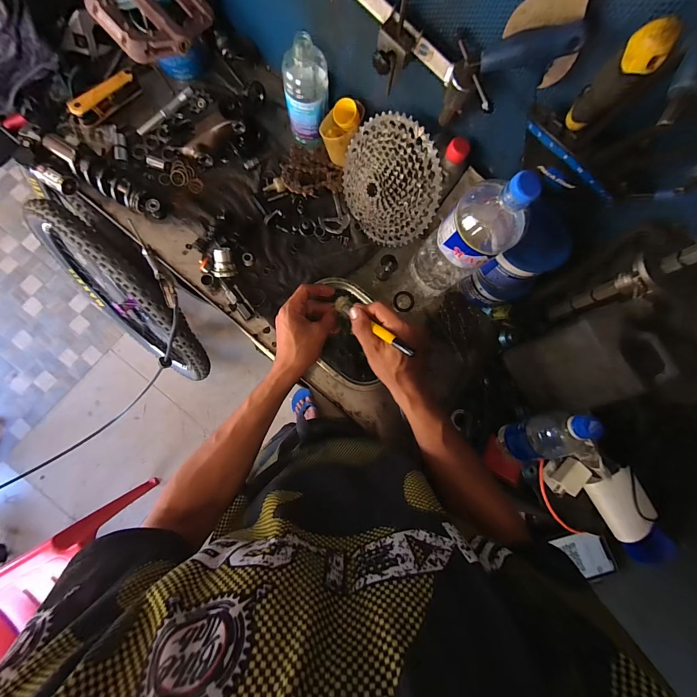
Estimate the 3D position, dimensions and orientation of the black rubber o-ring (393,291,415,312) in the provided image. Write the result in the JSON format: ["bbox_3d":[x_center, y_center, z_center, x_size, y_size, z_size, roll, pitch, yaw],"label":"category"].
[{"bbox_3d":[0.109,-0.092,0.615,0.042,0.008,0.041,0,85,-5],"label":"black rubber o-ring"}]

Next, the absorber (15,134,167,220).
[{"bbox_3d":[-0.443,-0.281,0.549,0.213,0.057,0.078,32,84,-1],"label":"absorber"}]

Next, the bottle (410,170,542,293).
[{"bbox_3d":[0.168,-0.153,0.453,0.088,0.288,0.085,0,85,-5],"label":"bottle"}]

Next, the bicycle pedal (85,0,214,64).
[{"bbox_3d":[-0.219,-0.372,0.340,0.102,0.028,0.109,44,83,0],"label":"bicycle pedal"}]

